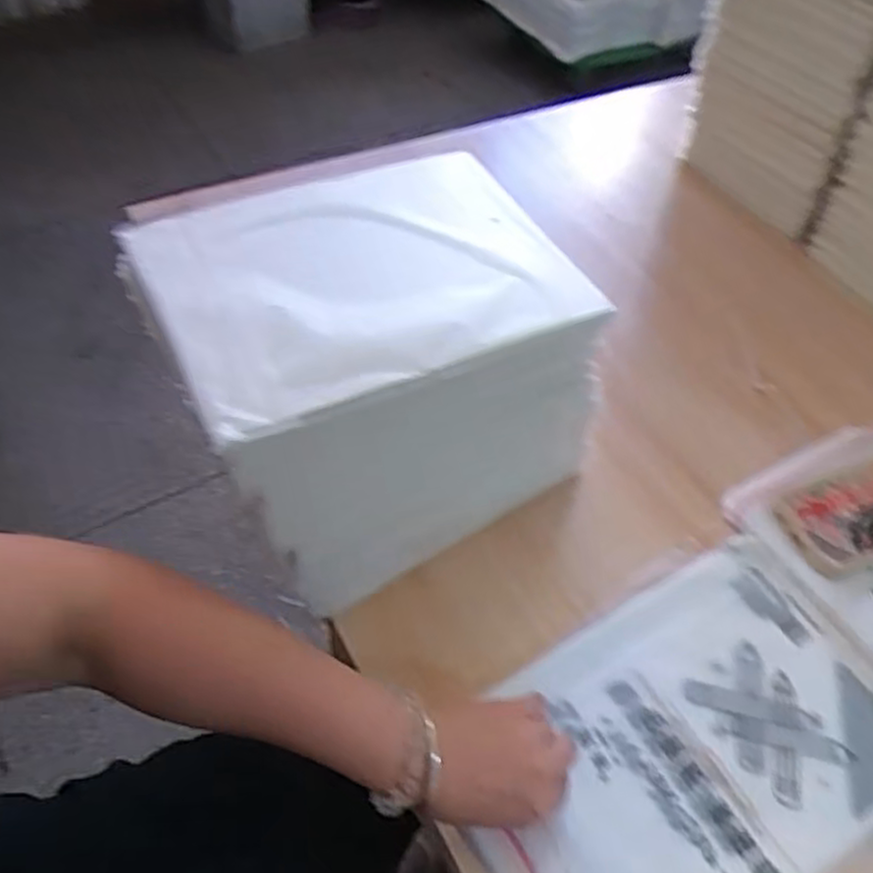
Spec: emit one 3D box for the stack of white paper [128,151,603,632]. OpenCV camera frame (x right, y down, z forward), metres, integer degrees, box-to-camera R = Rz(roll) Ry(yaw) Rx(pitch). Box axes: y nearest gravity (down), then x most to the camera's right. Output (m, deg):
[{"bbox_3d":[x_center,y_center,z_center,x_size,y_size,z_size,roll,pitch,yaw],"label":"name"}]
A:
[{"bbox_3d":[-0.035,-0.037,0.546,0.282,0.212,0.187,-21,57,-21],"label":"stack of white paper"}]

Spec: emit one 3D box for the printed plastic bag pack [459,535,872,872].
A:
[{"bbox_3d":[0.174,0.221,0.517,0.309,0.015,0.222,-22,57,-22],"label":"printed plastic bag pack"}]

